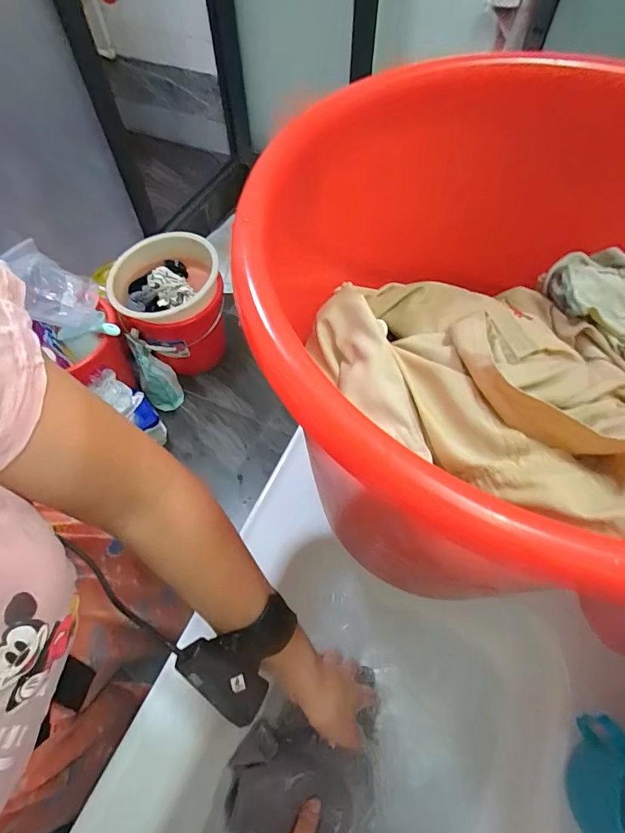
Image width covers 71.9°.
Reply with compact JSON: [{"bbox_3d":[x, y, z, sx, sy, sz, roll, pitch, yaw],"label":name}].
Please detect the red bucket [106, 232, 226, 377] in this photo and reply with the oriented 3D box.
[{"bbox_3d":[-0.479,-0.368,1.532,0.338,0.383,0.387,-15,61,-8],"label":"red bucket"}]

